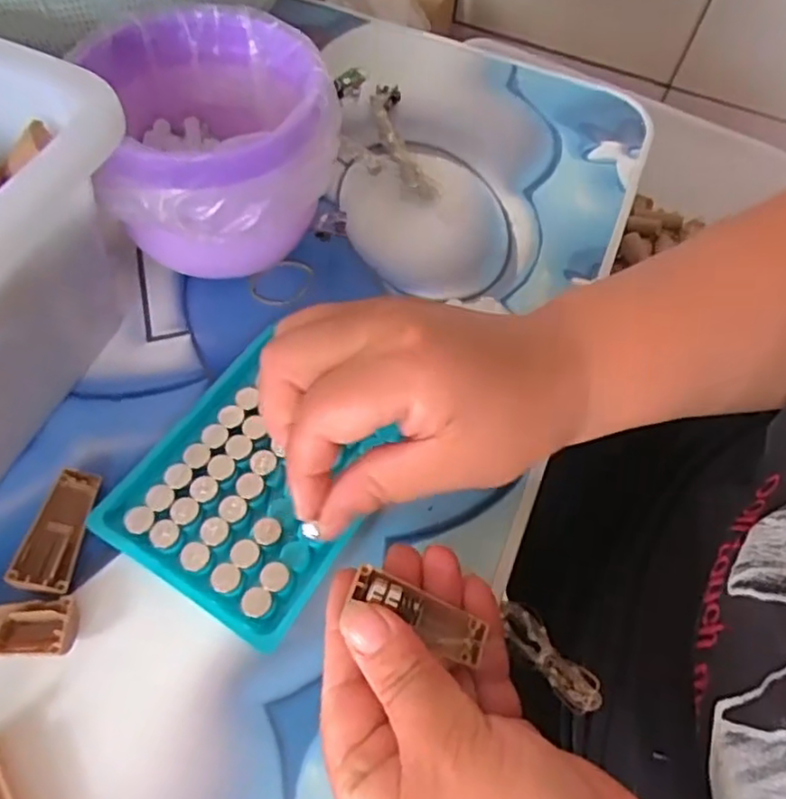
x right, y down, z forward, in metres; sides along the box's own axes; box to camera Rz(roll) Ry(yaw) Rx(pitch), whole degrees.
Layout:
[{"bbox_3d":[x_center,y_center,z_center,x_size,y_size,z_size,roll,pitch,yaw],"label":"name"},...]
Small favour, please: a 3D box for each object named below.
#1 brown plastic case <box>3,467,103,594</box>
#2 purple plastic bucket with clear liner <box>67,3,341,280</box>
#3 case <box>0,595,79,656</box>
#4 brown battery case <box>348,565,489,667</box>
[{"bbox_3d":[-0.134,0.051,0.264,0.019,0.011,0.050,6,59,0],"label":"brown plastic case"},{"bbox_3d":[-0.081,-0.115,0.321,0.105,0.090,0.112,-8,61,-9],"label":"purple plastic bucket with clear liner"},{"bbox_3d":[-0.144,0.086,0.245,0.052,0.011,0.020,-2,60,-5],"label":"case"},{"bbox_3d":[0.009,0.073,0.229,0.047,0.006,0.013,31,62,-1],"label":"brown battery case"}]

